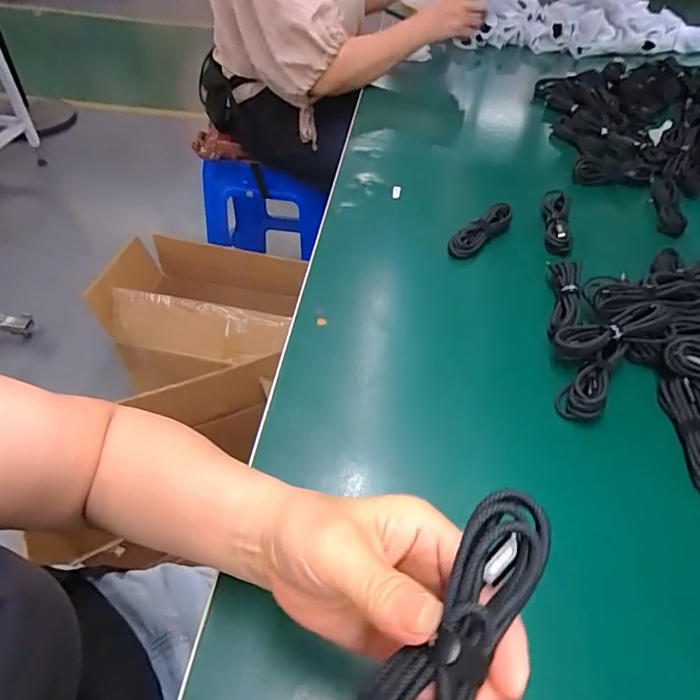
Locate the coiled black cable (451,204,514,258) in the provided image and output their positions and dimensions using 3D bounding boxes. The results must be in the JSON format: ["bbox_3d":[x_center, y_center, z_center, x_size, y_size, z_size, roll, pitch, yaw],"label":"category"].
[{"bbox_3d":[0.157,-0.142,0.588,0.031,0.026,0.106,34,55,27],"label":"coiled black cable"}]

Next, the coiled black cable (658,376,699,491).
[{"bbox_3d":[0.291,0.065,0.412,0.033,0.021,0.108,4,47,1],"label":"coiled black cable"}]

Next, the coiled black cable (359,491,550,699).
[{"bbox_3d":[0.037,0.103,0.176,0.034,0.018,0.112,29,80,23],"label":"coiled black cable"}]

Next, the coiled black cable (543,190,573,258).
[{"bbox_3d":[0.256,-0.158,0.614,0.029,0.024,0.106,9,47,6],"label":"coiled black cable"}]

